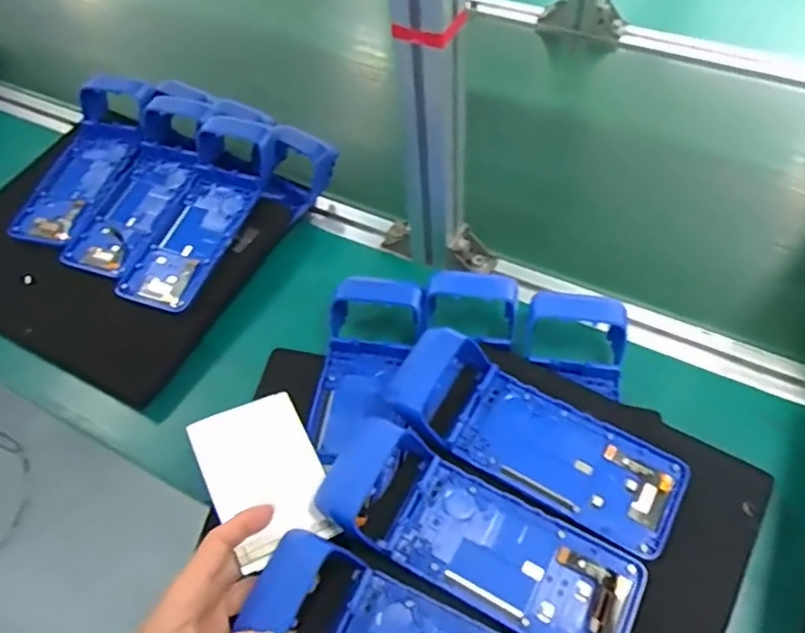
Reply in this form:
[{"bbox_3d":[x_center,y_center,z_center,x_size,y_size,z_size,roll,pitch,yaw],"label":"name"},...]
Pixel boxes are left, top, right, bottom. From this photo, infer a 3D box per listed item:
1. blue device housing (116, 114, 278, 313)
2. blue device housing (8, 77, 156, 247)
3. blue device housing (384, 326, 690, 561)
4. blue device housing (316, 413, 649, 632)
[{"bbox_3d":[-0.204,-0.110,0.638,0.091,0.065,0.226,12,58,13],"label":"blue device housing"},{"bbox_3d":[-0.362,-0.178,0.689,0.109,0.051,0.217,10,57,12],"label":"blue device housing"},{"bbox_3d":[0.099,0.086,0.469,0.222,0.048,0.084,25,62,20],"label":"blue device housing"},{"bbox_3d":[0.054,0.155,0.430,0.218,0.058,0.088,26,62,21],"label":"blue device housing"}]

